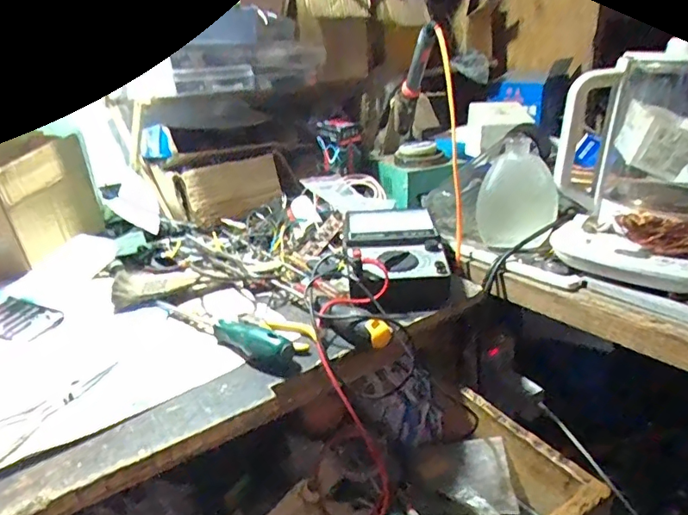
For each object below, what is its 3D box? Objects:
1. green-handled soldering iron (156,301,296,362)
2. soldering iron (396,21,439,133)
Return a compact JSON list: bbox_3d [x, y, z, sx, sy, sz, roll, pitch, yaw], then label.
[{"bbox_3d":[-0.126,0.063,0.520,0.195,0.029,0.027,19,35,37],"label":"green-handled soldering iron"},{"bbox_3d":[0.096,-0.240,0.710,0.022,0.204,0.028,-8,67,-9],"label":"soldering iron"}]

